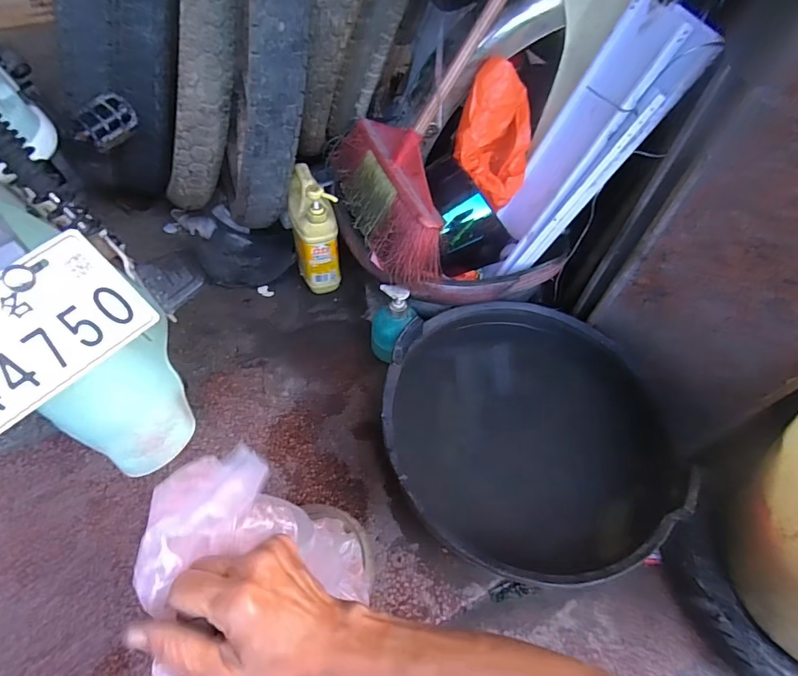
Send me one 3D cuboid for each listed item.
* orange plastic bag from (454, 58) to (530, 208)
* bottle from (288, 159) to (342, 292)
[{"bbox_3d":[0.153,-0.321,0.686,0.122,0.149,0.144,16,54,6],"label":"orange plastic bag"},{"bbox_3d":[-0.160,-0.202,0.807,0.073,0.218,0.125,-14,57,-15],"label":"bottle"}]

